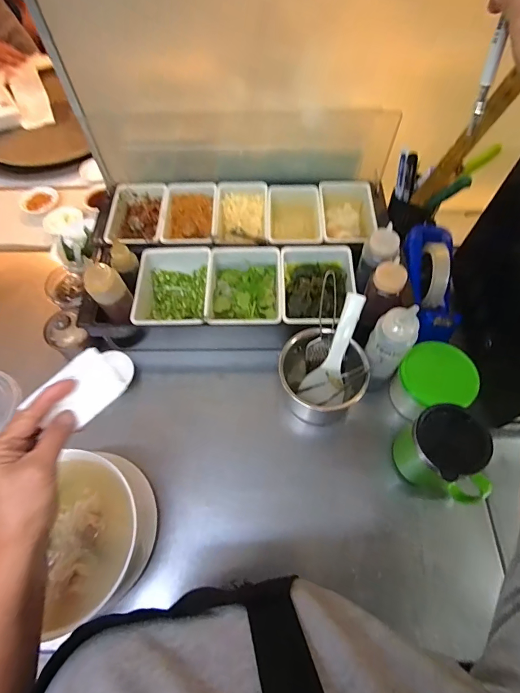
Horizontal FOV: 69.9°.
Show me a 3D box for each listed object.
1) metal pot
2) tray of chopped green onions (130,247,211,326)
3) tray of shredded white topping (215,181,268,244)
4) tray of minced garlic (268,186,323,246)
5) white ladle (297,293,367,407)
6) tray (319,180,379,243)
[{"bbox_3d":[0.085,0.044,0.520,0.116,0.073,0.108,0,61,0],"label":"metal pot"},{"bbox_3d":[-0.132,-0.083,0.591,0.109,0.067,0.141,-1,61,0],"label":"tray of chopped green onions"},{"bbox_3d":[-0.032,-0.220,0.659,0.089,0.059,0.140,0,61,0],"label":"tray of shredded white topping"},{"bbox_3d":[0.059,-0.214,0.653,0.091,0.063,0.133,2,61,1],"label":"tray of minced garlic"},{"bbox_3d":[0.106,0.005,0.516,0.058,0.017,0.158,20,94,11],"label":"white ladle"},{"bbox_3d":[0.150,-0.229,0.657,0.093,0.052,0.164,2,61,1],"label":"tray"}]

